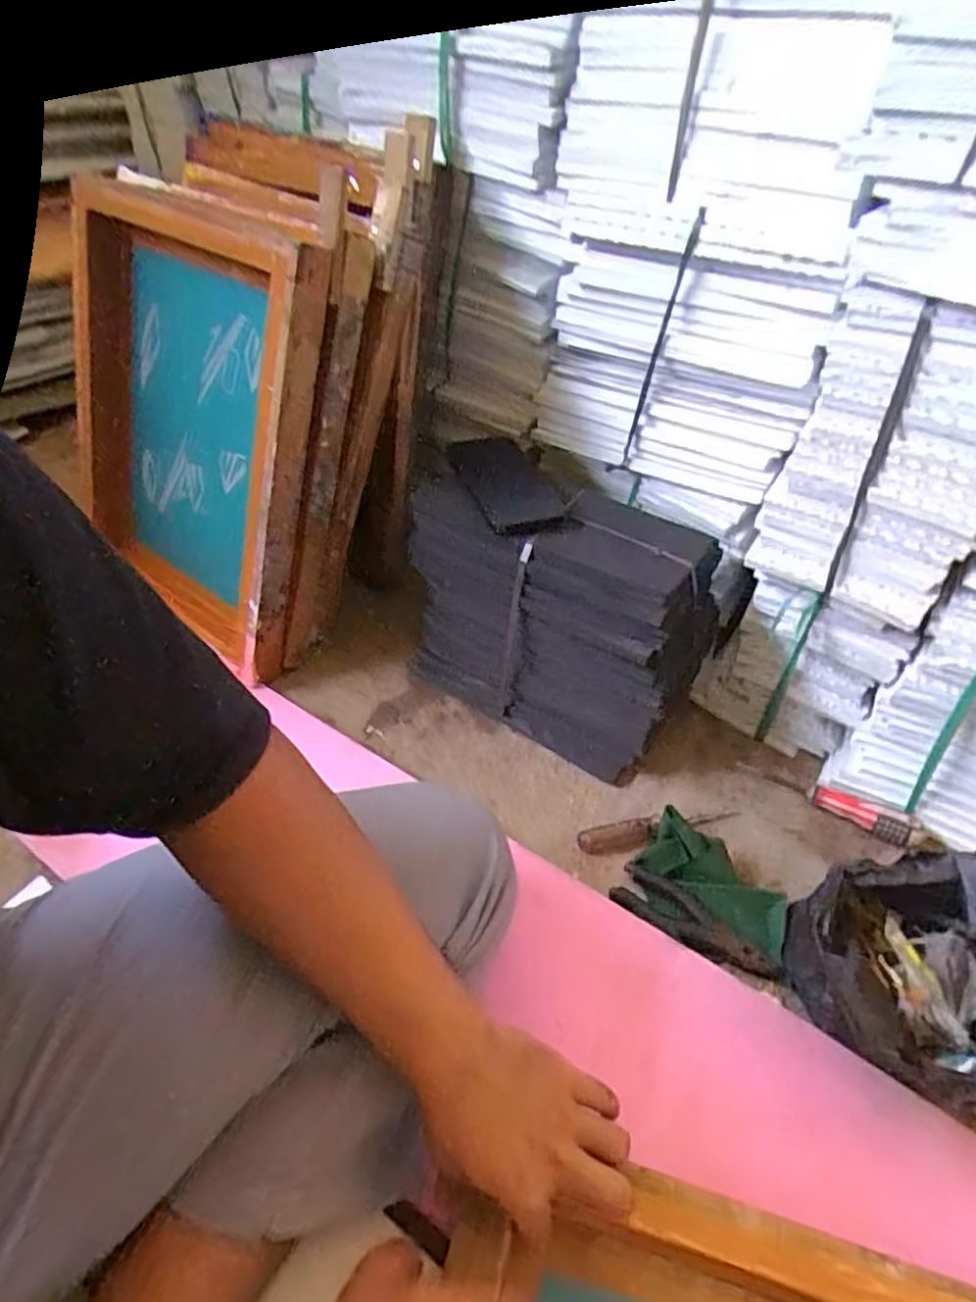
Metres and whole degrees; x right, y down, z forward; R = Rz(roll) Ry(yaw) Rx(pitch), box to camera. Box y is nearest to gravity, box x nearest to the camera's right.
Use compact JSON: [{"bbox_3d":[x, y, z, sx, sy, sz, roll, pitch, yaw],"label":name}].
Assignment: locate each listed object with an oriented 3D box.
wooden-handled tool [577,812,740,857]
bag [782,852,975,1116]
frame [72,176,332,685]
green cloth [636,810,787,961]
[{"bbox_3d":[0.175,0.183,0.711,0.171,0.021,0.028,-8,45,-10],"label":"wooden-handled tool"},{"bbox_3d":[0.337,0.253,0.547,0.141,0.152,0.178,-27,51,-26],"label":"bag"},{"bbox_3d":[-0.344,-0.239,0.778,0.365,0.433,0.051,27,31,25],"label":"frame"},{"bbox_3d":[0.210,0.222,0.652,0.140,0.024,0.089,27,49,24],"label":"green cloth"}]

